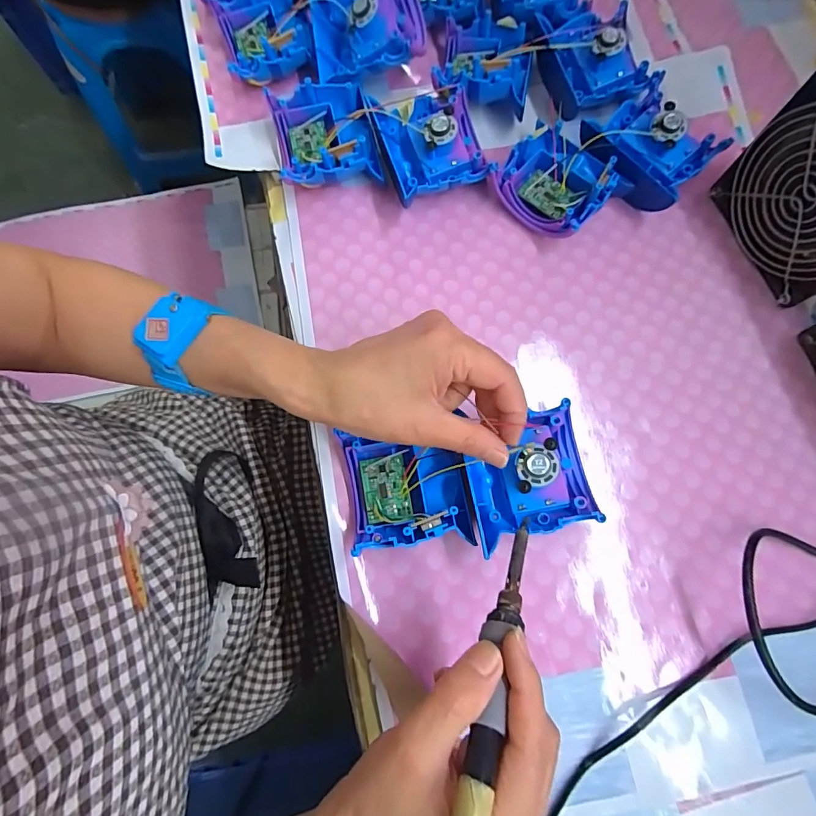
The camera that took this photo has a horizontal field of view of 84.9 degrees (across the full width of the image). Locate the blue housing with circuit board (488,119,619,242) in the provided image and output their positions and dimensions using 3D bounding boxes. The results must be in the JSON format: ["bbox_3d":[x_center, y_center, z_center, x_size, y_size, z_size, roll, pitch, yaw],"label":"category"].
[{"bbox_3d":[0.120,-0.180,0.358,0.078,0.039,0.074,41,79,10],"label":"blue housing with circuit board"}]

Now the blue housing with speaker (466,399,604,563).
[{"bbox_3d":[0.078,0.044,0.294,0.078,0.034,0.079,-11,76,-3],"label":"blue housing with speaker"}]

